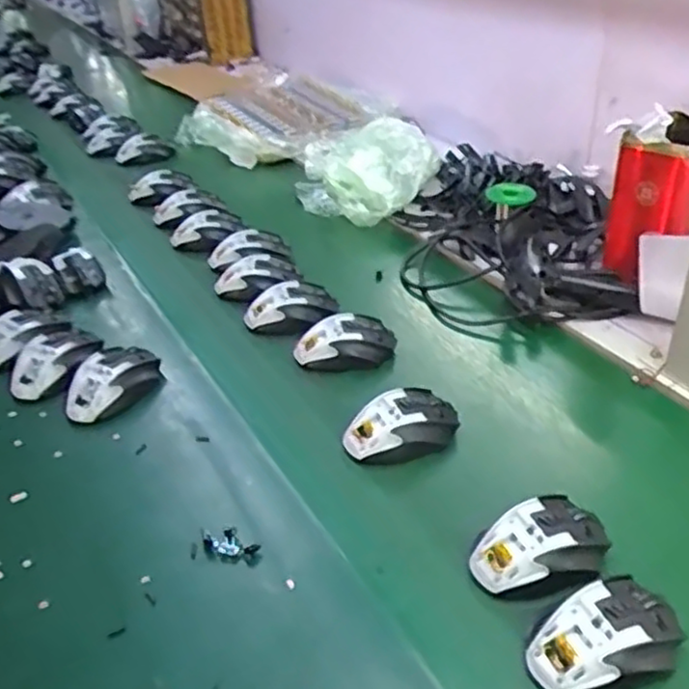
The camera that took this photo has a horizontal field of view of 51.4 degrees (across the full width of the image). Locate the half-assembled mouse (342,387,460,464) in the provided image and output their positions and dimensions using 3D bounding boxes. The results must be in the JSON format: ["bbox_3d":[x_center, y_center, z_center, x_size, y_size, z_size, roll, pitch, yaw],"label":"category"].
[{"bbox_3d":[0.059,0.085,0.720,0.115,0.044,0.072,-22,39,-24],"label":"half-assembled mouse"}]

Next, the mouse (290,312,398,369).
[{"bbox_3d":[0.000,0.002,0.848,0.119,0.049,0.066,-14,36,-15],"label":"mouse"}]

